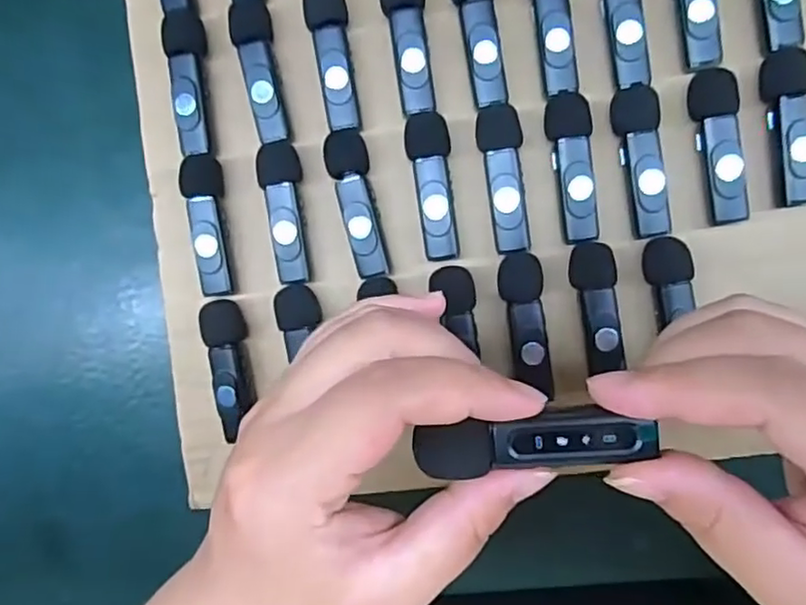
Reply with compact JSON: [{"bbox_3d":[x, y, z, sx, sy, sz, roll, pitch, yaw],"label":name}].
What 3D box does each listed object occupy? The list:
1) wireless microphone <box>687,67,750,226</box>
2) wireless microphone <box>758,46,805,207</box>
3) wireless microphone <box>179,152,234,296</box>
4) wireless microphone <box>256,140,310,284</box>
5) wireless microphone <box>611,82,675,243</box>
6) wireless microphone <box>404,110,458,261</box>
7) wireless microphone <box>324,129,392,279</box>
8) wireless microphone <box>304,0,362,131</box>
[{"bbox_3d":[0.135,-0.067,0.272,0.017,0.017,0.065,-7,87,6],"label":"wireless microphone"},{"bbox_3d":[0.164,-0.074,0.268,0.018,0.015,0.065,-6,87,6],"label":"wireless microphone"},{"bbox_3d":[-0.090,-0.036,0.297,0.016,0.018,0.064,-7,87,6],"label":"wireless microphone"},{"bbox_3d":[-0.054,-0.041,0.292,0.018,0.018,0.063,-4,87,6],"label":"wireless microphone"},{"bbox_3d":[0.103,-0.061,0.276,0.018,0.015,0.065,-7,87,6],"label":"wireless microphone"},{"bbox_3d":[0.014,-0.052,0.284,0.019,0.016,0.064,-8,87,6],"label":"wireless microphone"},{"bbox_3d":[-0.020,-0.044,0.289,0.018,0.015,0.067,-11,86,5],"label":"wireless microphone"},{"bbox_3d":[-0.031,-0.111,0.289,0.018,0.016,0.067,-8,87,6],"label":"wireless microphone"}]

